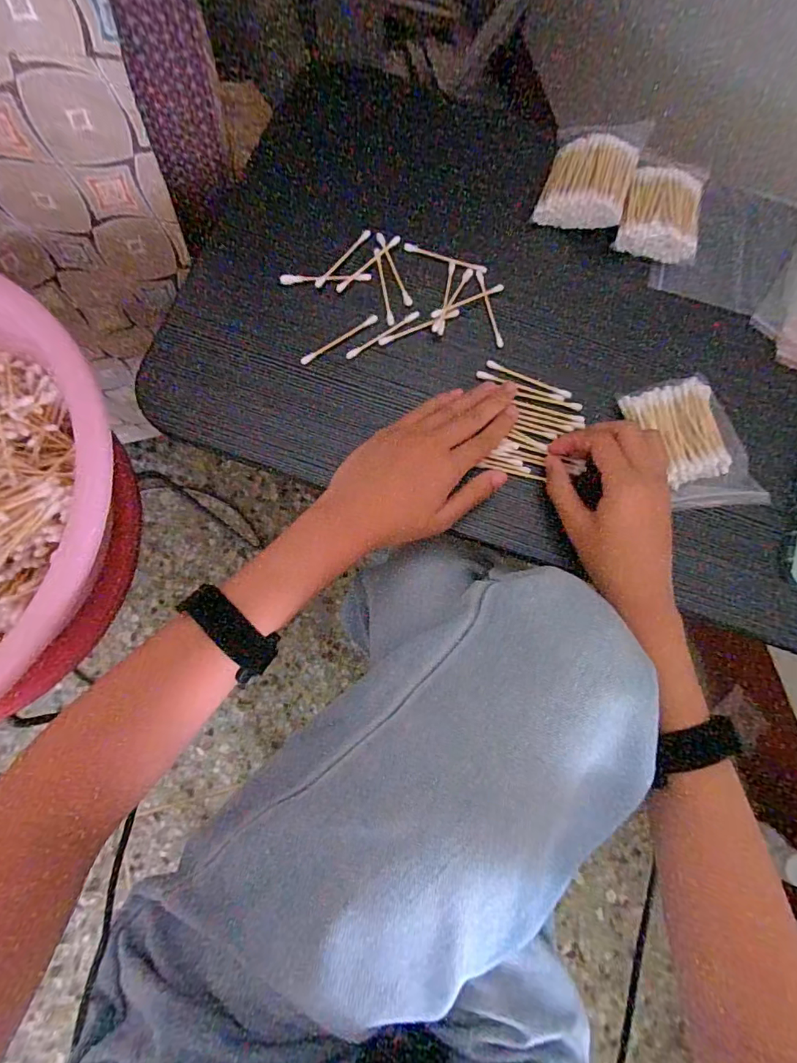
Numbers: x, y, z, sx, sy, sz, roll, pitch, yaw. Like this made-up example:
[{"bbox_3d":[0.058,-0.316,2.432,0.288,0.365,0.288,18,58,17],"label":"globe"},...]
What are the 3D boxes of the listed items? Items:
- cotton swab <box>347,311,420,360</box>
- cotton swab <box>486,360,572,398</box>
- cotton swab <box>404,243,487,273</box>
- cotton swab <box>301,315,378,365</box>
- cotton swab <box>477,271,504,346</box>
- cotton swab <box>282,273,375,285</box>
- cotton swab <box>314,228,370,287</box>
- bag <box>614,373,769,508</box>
[{"bbox_3d":[-0.012,-0.153,0.372,0.065,0.005,0.008,-32,80,-7],"label":"cotton swab"},{"bbox_3d":[0.101,-0.117,0.369,0.068,0.004,0.007,22,78,4],"label":"cotton swab"},{"bbox_3d":[0.039,-0.224,0.392,0.069,0.004,0.008,16,78,3],"label":"cotton swab"},{"bbox_3d":[-0.045,-0.148,0.367,0.069,0.004,0.007,-35,81,-8],"label":"cotton swab"},{"bbox_3d":[0.074,-0.180,0.386,0.007,0.004,0.070,-13,78,-4],"label":"cotton swab"},{"bbox_3d":[-0.057,-0.201,0.376,0.070,0.004,0.008,-3,78,-2],"label":"cotton swab"},{"bbox_3d":[-0.044,-0.219,0.382,0.007,0.004,0.067,37,80,7],"label":"cotton swab"},{"bbox_3d":[0.218,-0.064,0.357,0.069,0.014,0.106,-17,79,-5],"label":"bag"}]

